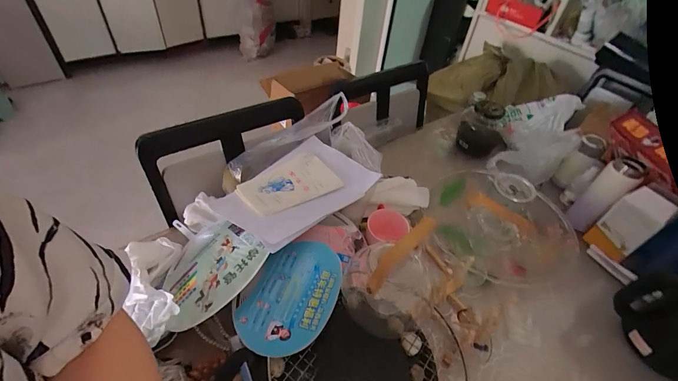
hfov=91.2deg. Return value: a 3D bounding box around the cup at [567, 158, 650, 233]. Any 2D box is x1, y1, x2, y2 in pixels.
[{"bbox_3d":[0.594,0.012,0.752,0.061,0.182,0.066,-27,53,-30],"label":"cup"}]

